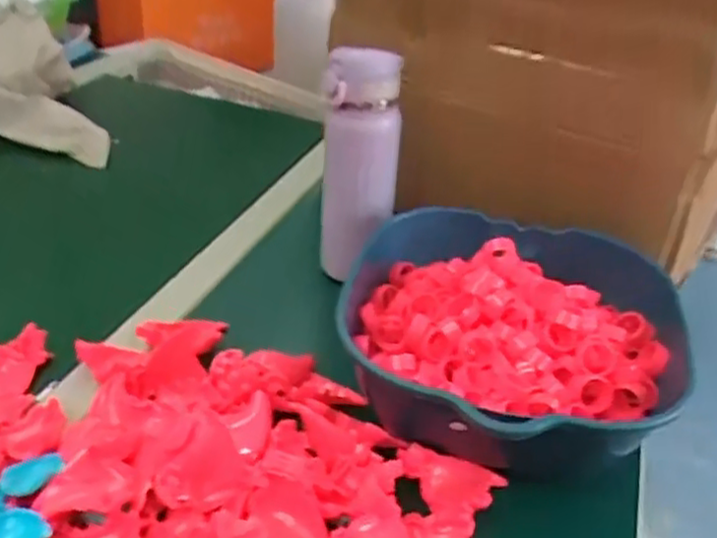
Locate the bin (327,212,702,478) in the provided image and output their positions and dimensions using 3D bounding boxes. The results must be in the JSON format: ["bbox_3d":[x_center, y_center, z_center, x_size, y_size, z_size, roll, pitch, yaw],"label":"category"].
[{"bbox_3d":[0.115,0.055,0.563,0.247,0.089,0.254,9,34,6],"label":"bin"}]

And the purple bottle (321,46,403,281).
[{"bbox_3d":[0.002,-0.097,0.659,0.068,0.203,0.073,4,34,-2],"label":"purple bottle"}]

